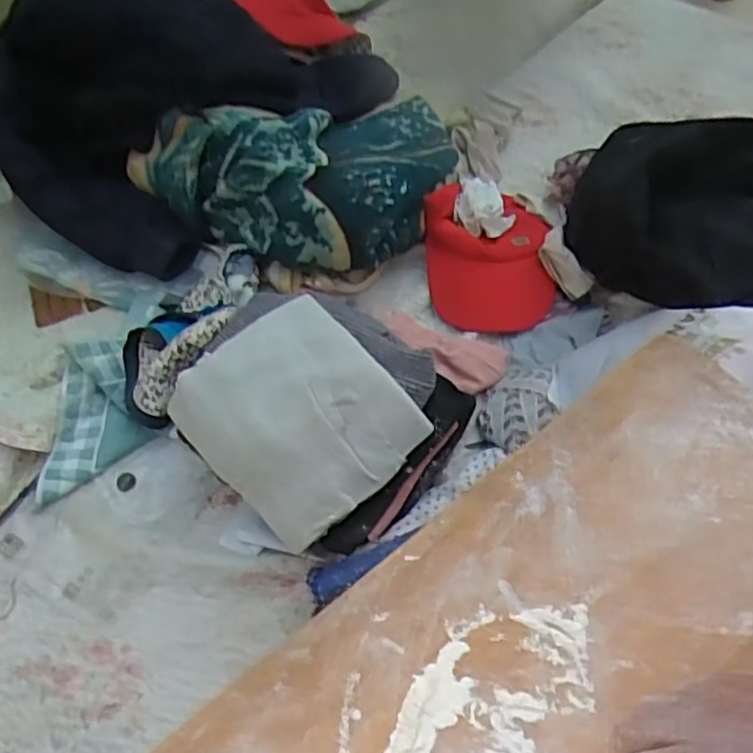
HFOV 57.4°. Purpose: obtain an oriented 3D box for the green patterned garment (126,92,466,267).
[{"bbox_3d":[-0.084,-0.278,0.943,0.446,0.147,0.239,-21,62,-11],"label":"green patterned garment"}]

